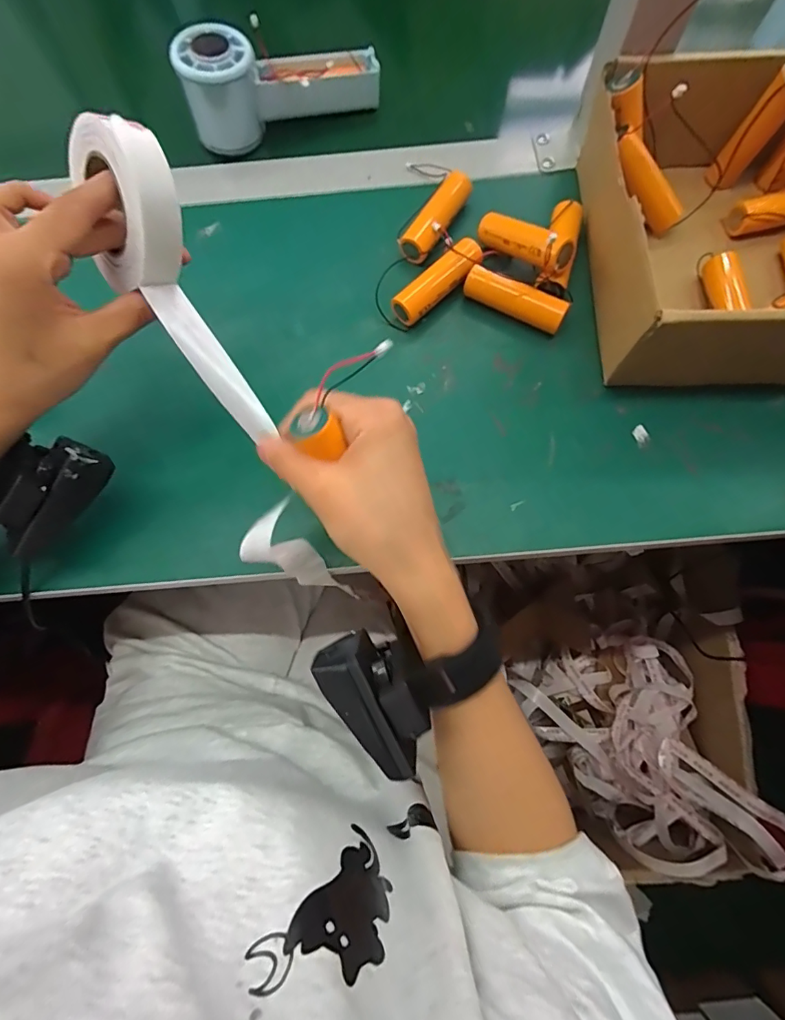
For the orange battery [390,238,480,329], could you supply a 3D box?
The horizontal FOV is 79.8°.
[{"bbox_3d":[0.033,-0.160,0.335,0.073,0.022,0.020,-43,78,-9],"label":"orange battery"}]

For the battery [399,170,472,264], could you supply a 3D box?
[{"bbox_3d":[0.034,-0.213,0.344,0.021,0.021,0.078,32,78,10],"label":"battery"}]

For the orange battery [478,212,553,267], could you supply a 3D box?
[{"bbox_3d":[0.086,-0.190,0.327,0.021,0.016,0.057,-43,64,-9],"label":"orange battery"}]

